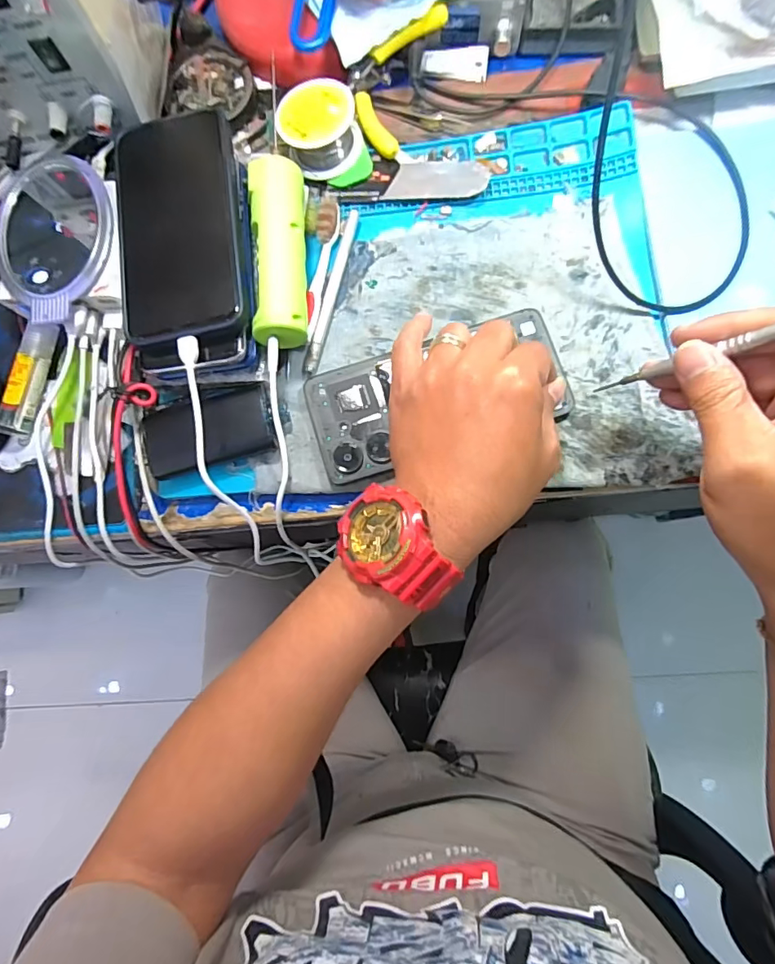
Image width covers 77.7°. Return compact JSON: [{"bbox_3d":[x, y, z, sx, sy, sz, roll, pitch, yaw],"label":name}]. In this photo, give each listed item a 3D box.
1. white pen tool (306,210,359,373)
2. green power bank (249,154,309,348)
[{"bbox_3d":[-0.040,-0.135,0.341,0.009,0.005,0.120,15,82,7],"label":"white pen tool"},{"bbox_3d":[-0.071,-0.151,0.326,0.033,0.039,0.125,-4,80,4],"label":"green power bank"}]

